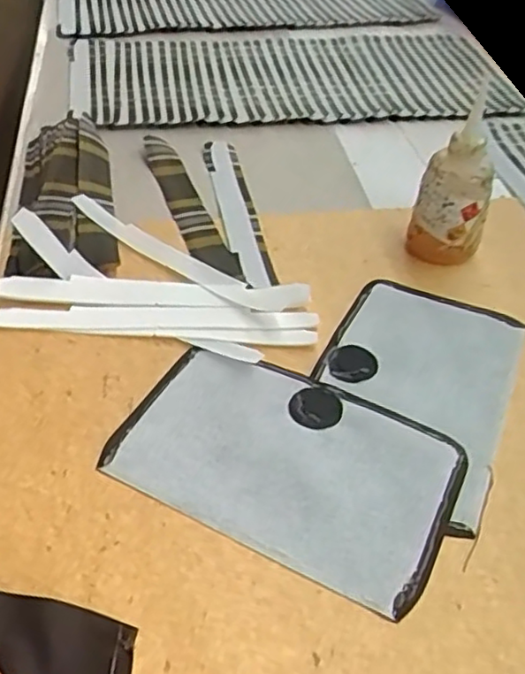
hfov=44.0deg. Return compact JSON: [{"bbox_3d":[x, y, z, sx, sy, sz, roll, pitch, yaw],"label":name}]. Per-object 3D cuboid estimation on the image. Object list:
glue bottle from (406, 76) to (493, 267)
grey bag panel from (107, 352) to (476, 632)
[{"bbox_3d":[0.168,-0.131,0.562,0.049,0.139,0.051,-8,45,-10],"label":"glue bottle"},{"bbox_3d":[0.016,0.081,0.447,0.222,0.009,0.138,22,47,18],"label":"grey bag panel"}]

